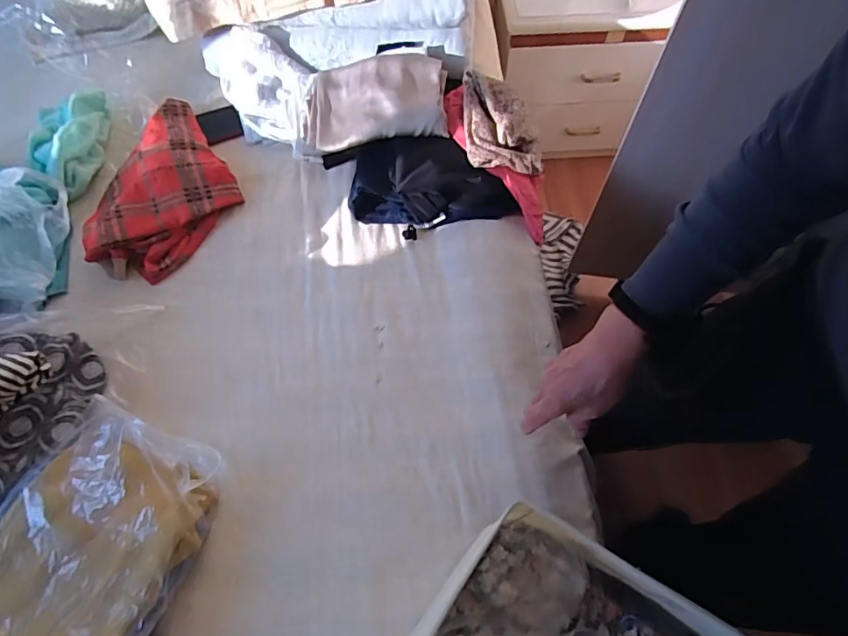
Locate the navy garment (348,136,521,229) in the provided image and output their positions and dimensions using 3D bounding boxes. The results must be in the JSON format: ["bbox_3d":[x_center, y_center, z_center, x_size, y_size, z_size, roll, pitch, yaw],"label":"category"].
[{"bbox_3d":[0.013,-0.246,0.903,0.289,0.051,0.164,-5,64,-4],"label":"navy garment"}]

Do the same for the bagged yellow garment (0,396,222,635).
[{"bbox_3d":[-0.420,0.295,0.606,0.241,0.088,0.353,21,65,8],"label":"bagged yellow garment"}]

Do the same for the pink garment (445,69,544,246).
[{"bbox_3d":[0.142,-0.298,0.919,0.134,0.093,0.336,-26,85,-13],"label":"pink garment"}]

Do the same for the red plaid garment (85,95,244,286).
[{"bbox_3d":[-0.452,-0.232,0.888,0.216,0.058,0.350,22,66,9],"label":"red plaid garment"}]

